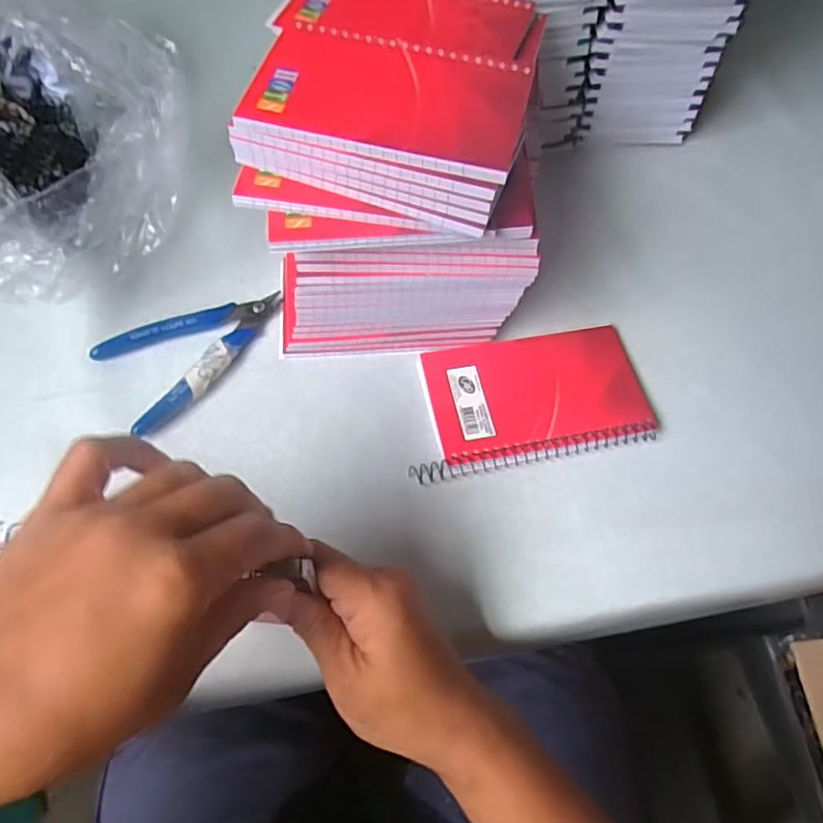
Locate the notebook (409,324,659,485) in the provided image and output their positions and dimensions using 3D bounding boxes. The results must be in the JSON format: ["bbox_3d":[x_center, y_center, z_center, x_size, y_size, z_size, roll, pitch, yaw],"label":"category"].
[{"bbox_3d":[0.071,-0.009,0.375,0.147,0.007,0.083,-10,65,-7],"label":"notebook"}]

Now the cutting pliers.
[{"bbox_3d":[-0.137,-0.045,0.383,0.118,0.013,0.069,-41,72,-19],"label":"cutting pliers"}]

